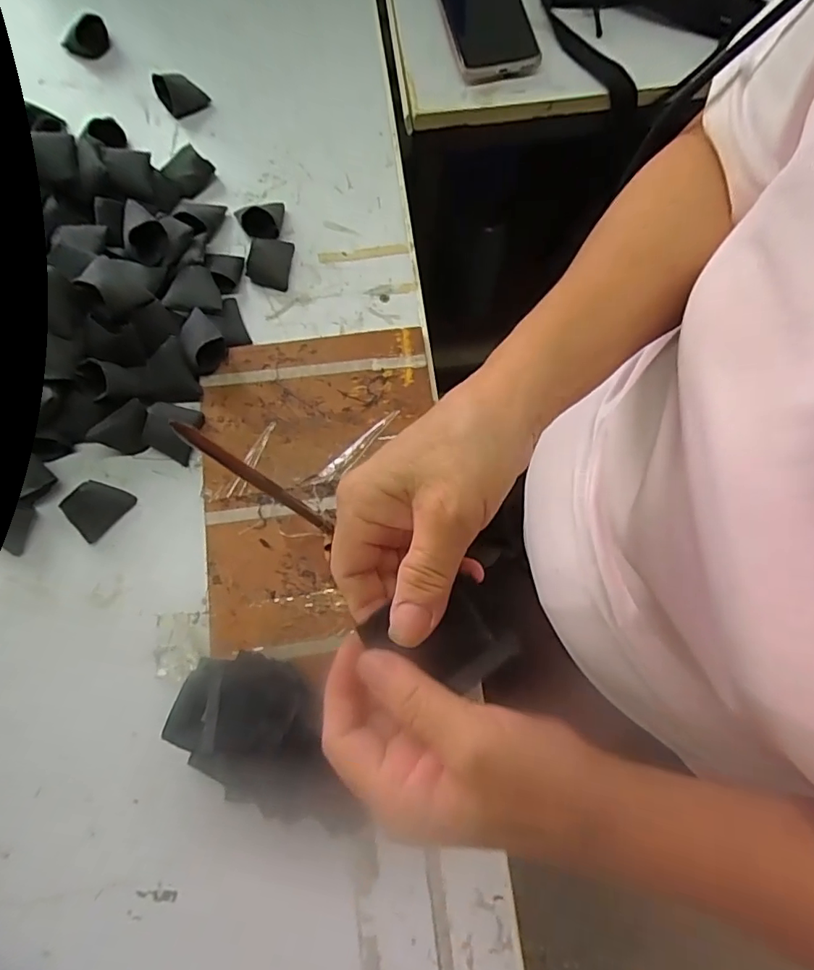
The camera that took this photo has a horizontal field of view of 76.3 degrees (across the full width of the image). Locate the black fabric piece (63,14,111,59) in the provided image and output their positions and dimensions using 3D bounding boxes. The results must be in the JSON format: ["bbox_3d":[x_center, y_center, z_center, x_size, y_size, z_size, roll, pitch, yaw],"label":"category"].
[{"bbox_3d":[-0.297,-0.413,0.476,0.041,0.022,0.020,-20,78,-4],"label":"black fabric piece"}]

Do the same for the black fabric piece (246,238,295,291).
[{"bbox_3d":[-0.111,-0.187,0.425,0.031,0.019,0.044,12,77,3],"label":"black fabric piece"}]

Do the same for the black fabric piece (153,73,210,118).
[{"bbox_3d":[-0.201,-0.350,0.462,0.036,0.025,0.031,-37,80,-8],"label":"black fabric piece"}]

